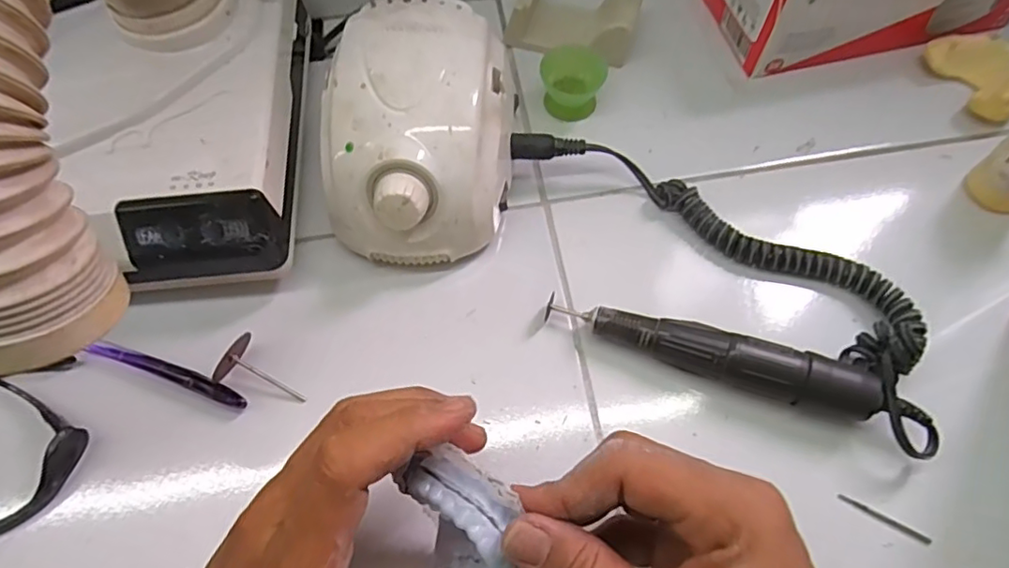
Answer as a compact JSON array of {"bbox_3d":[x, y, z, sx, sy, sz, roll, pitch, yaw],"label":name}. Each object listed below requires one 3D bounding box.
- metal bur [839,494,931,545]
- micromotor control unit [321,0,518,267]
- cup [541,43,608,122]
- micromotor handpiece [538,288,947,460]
[{"bbox_3d":[0.186,0.115,0.288,0.043,0.005,0.004,25,67,13],"label":"metal bur"},{"bbox_3d":[-0.049,-0.088,0.348,0.103,0.083,0.142,3,64,3],"label":"micromotor control unit"},{"bbox_3d":[0.044,-0.136,0.394,0.039,0.032,0.035,28,68,14],"label":"cup"},{"bbox_3d":[0.120,0.040,0.311,0.198,0.029,0.027,19,66,10],"label":"micromotor handpiece"}]

